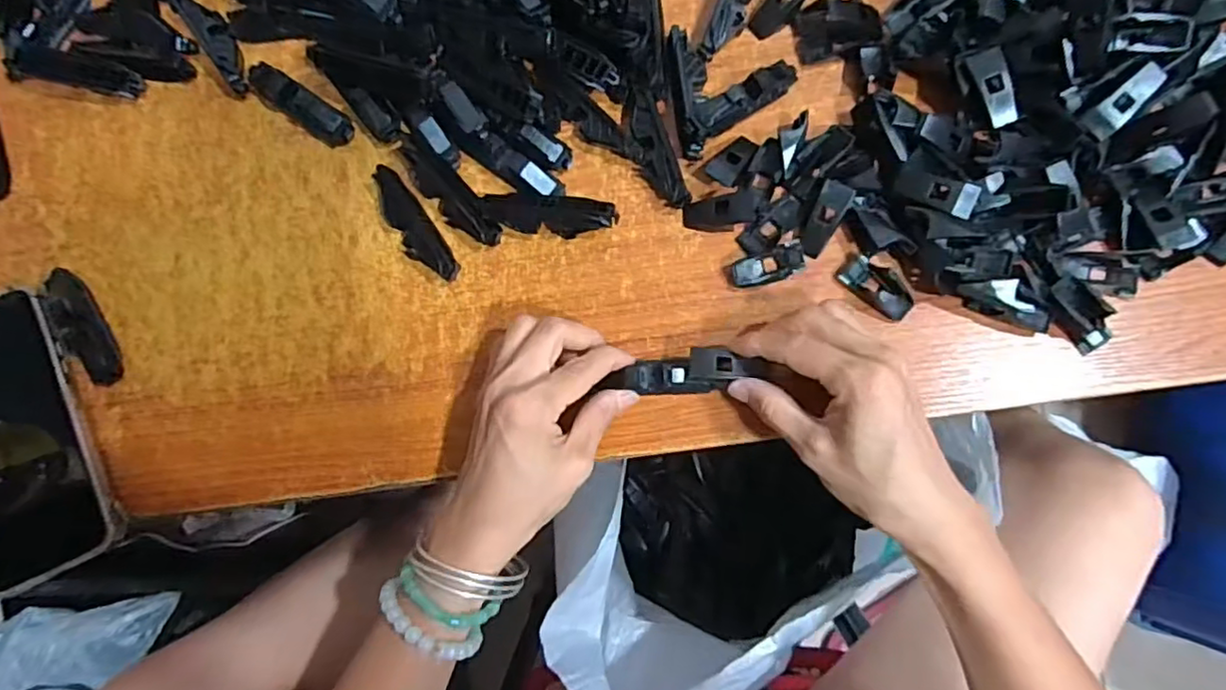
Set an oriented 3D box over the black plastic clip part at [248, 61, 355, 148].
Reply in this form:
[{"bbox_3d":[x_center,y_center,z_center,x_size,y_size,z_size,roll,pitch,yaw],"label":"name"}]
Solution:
[{"bbox_3d":[-0.194,-0.148,0.391,0.076,0.016,0.021,35,86,8],"label":"black plastic clip part"}]

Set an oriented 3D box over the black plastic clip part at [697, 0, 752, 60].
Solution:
[{"bbox_3d":[0.073,-0.204,0.378,0.018,0.018,0.078,23,84,7],"label":"black plastic clip part"}]

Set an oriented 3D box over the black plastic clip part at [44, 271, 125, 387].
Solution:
[{"bbox_3d":[-0.320,-0.011,0.381,0.024,0.016,0.073,-34,81,-1],"label":"black plastic clip part"}]

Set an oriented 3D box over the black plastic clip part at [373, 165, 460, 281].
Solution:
[{"bbox_3d":[-0.119,-0.070,0.373,0.022,0.014,0.077,-34,81,-1],"label":"black plastic clip part"}]

